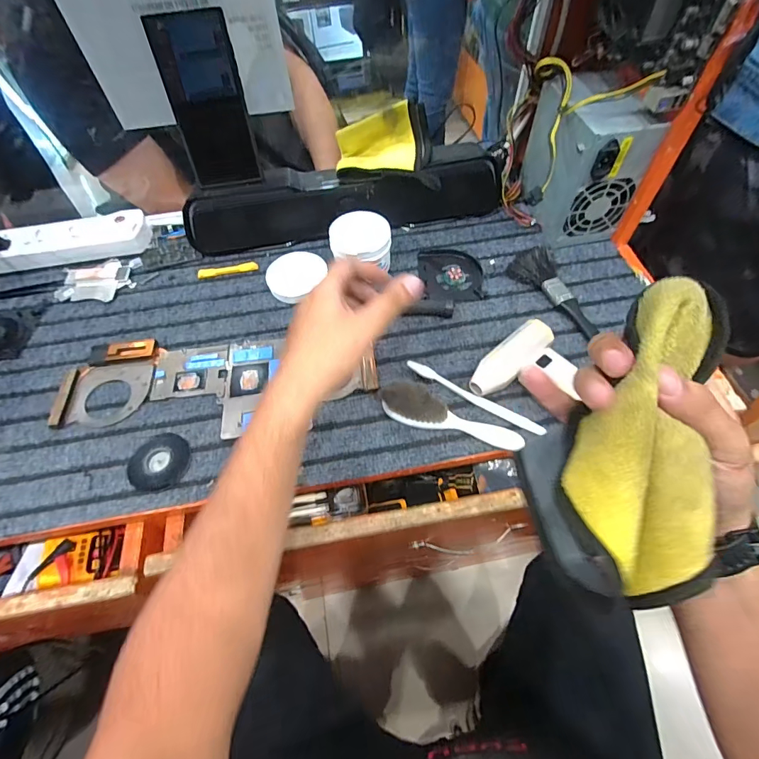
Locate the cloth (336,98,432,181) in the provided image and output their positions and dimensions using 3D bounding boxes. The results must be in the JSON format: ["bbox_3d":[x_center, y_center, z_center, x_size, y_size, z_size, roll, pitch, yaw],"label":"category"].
[{"bbox_3d":[0.006,-0.303,0.529,0.124,0.050,0.099,-3,58,0],"label":"cloth"}]

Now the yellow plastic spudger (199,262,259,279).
[{"bbox_3d":[-0.205,-0.149,0.554,0.080,0.005,0.014,-10,58,-4],"label":"yellow plastic spudger"}]

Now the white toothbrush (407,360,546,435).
[{"bbox_3d":[0.098,0.020,0.431,0.154,0.014,0.011,28,63,19],"label":"white toothbrush"}]

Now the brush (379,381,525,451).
[{"bbox_3d":[0.071,0.036,0.414,0.143,0.029,0.036,16,60,12],"label":"brush"}]

